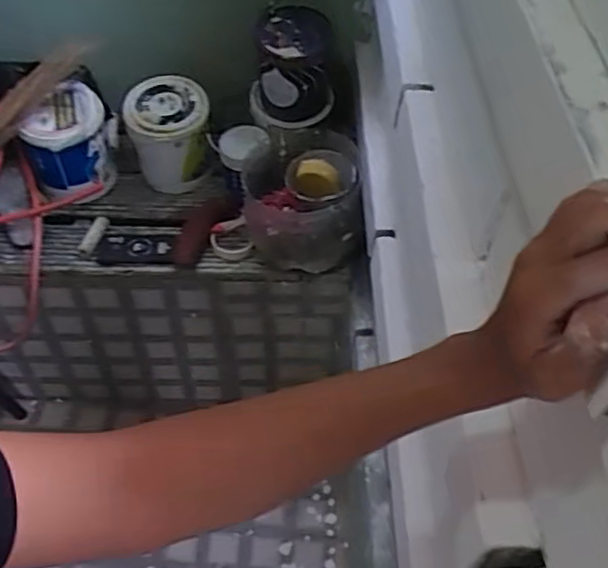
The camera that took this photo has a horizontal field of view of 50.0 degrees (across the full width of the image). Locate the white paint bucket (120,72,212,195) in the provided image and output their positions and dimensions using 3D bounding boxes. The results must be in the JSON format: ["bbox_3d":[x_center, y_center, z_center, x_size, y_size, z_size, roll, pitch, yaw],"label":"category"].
[{"bbox_3d":[-0.300,-0.330,1.467,0.175,0.212,0.155,-2,50,-5],"label":"white paint bucket"}]

